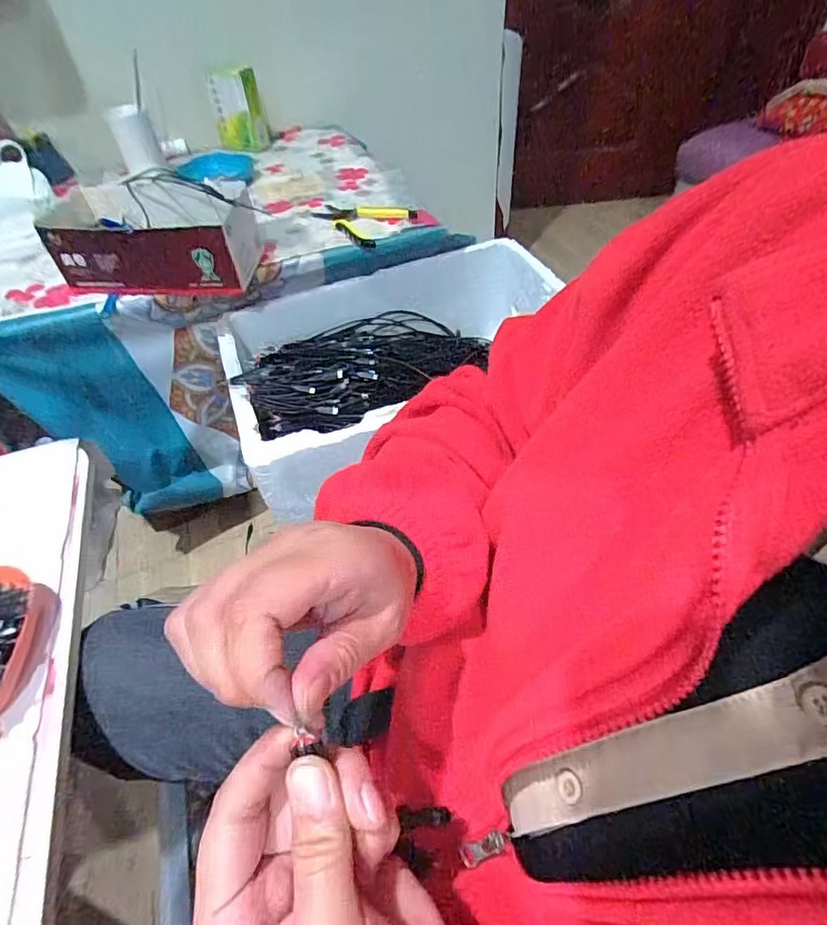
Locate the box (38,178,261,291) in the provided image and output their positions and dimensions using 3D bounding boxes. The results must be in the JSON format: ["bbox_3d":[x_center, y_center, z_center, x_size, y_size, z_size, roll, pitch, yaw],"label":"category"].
[{"bbox_3d":[-0.365,-0.310,0.702,0.287,0.096,0.135,2,49,6],"label":"box"}]

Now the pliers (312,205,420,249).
[{"bbox_3d":[-0.085,-0.397,0.822,0.144,0.029,0.118,35,59,30],"label":"pliers"}]

